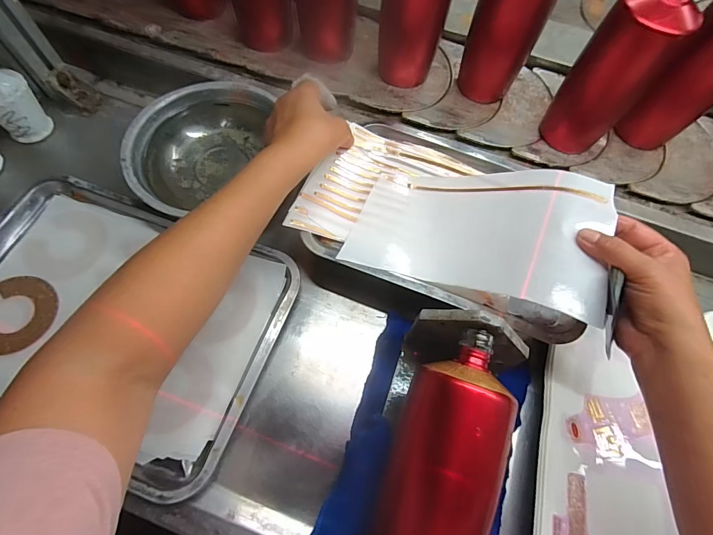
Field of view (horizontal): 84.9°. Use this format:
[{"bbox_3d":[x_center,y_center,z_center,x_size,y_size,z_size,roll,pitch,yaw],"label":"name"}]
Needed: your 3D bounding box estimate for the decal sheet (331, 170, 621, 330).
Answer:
[{"bbox_3d":[0.116,-0.042,0.385,0.232,0.029,0.135,11,67,28],"label":"decal sheet"}]

